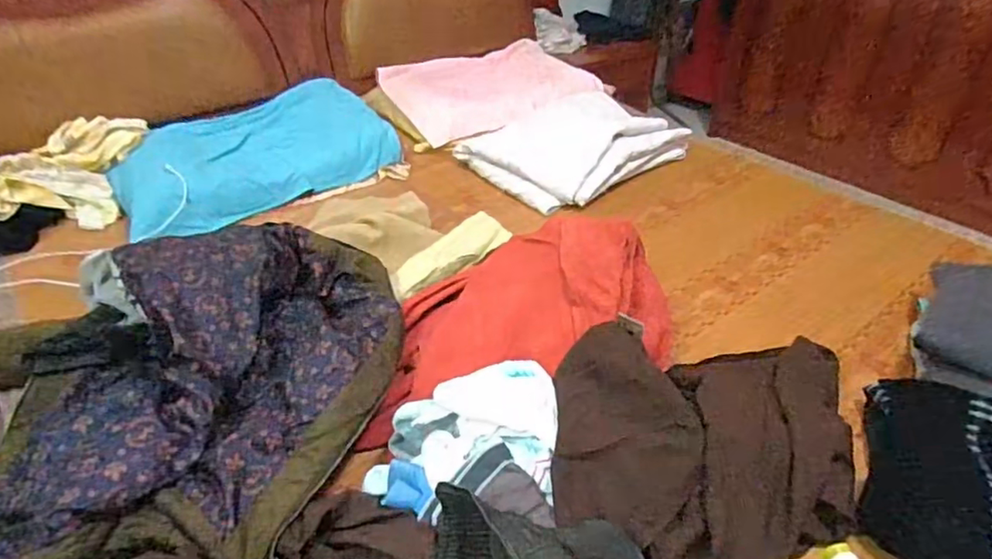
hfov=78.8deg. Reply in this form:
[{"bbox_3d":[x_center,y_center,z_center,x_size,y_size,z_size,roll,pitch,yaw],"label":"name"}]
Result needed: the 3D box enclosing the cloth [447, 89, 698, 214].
[{"bbox_3d":[0.209,-0.388,1.650,0.534,0.120,0.416,-26,44,-30],"label":"cloth"}]

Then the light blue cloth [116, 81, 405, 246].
[{"bbox_3d":[-0.600,-0.318,1.523,0.669,0.135,0.351,-26,44,-30],"label":"light blue cloth"}]

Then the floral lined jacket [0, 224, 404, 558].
[{"bbox_3d":[-0.427,0.112,0.836,0.528,0.191,0.501,0,37,0],"label":"floral lined jacket"}]

